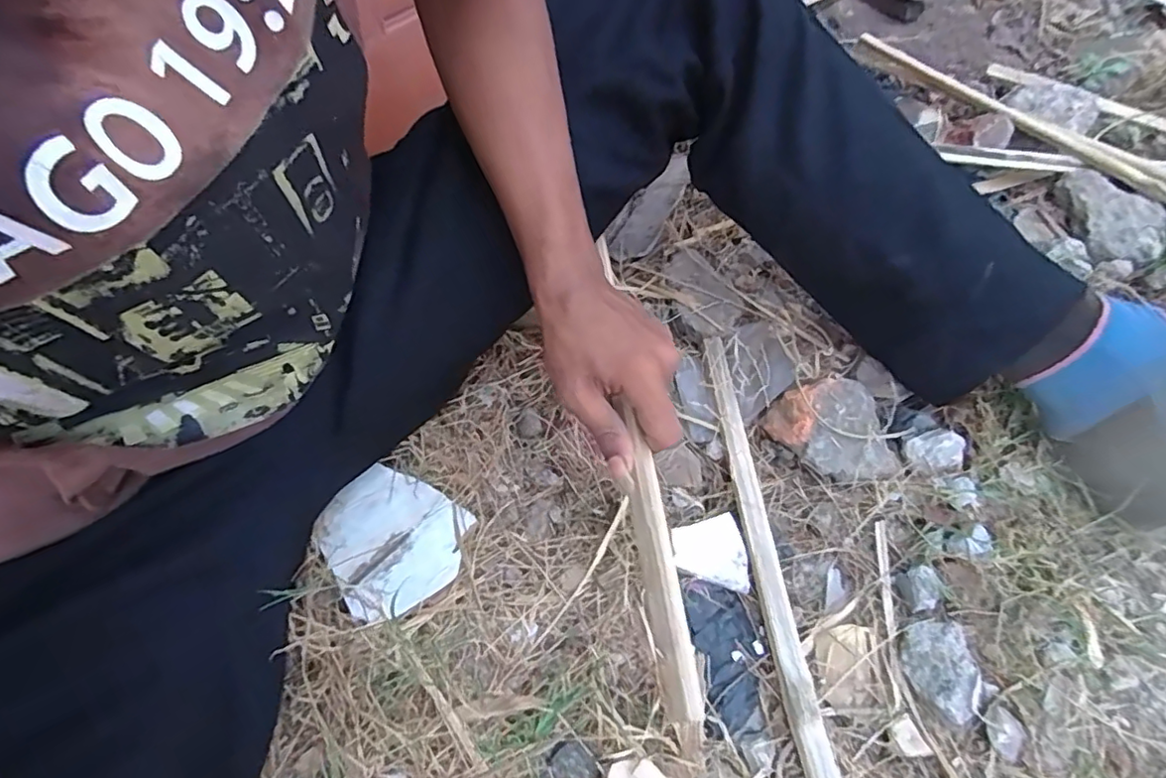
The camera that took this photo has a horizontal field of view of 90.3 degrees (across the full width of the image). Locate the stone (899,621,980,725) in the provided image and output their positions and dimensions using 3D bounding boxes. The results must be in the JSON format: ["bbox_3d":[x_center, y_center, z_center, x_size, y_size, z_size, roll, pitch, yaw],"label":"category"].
[{"bbox_3d":[0.218,0.170,0.350,0.036,0.017,0.053,-12,56,-2],"label":"stone"}]

